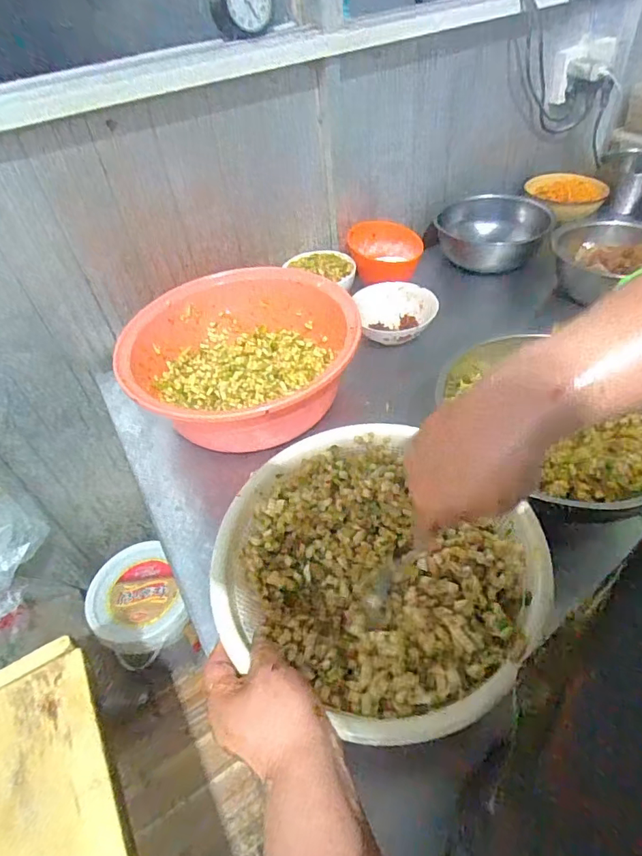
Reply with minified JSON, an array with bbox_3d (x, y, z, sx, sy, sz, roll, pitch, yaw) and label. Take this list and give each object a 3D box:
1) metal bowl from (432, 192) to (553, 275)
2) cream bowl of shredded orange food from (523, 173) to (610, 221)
[{"bbox_3d":[0.337,-0.389,0.971,0.202,0.084,0.215,7,45,14],"label":"metal bowl"},{"bbox_3d":[0.533,-0.511,1.074,0.171,0.048,0.174,11,46,17],"label":"cream bowl of shredded orange food"}]

